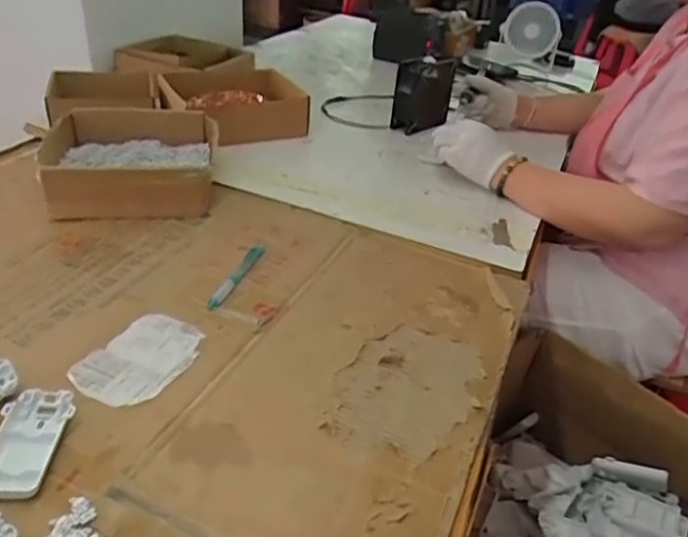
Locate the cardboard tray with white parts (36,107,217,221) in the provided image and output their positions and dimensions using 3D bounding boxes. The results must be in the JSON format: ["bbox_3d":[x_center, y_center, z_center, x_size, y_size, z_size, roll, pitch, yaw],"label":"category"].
[{"bbox_3d":[-0.292,-0.145,0.830,0.217,0.069,0.202,0,36,-8],"label":"cardboard tray with white parts"}]

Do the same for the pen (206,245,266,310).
[{"bbox_3d":[-0.122,0.007,0.684,0.017,0.014,0.128,14,36,12],"label":"pen"}]

